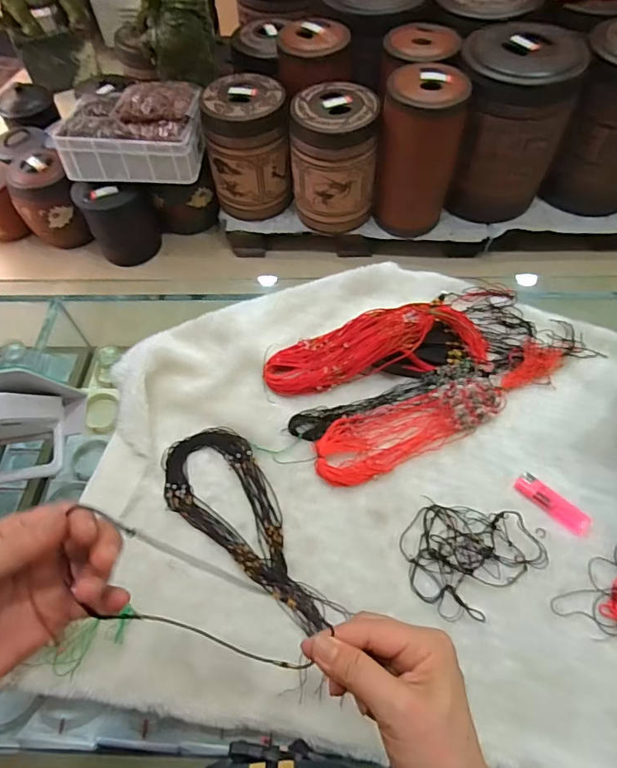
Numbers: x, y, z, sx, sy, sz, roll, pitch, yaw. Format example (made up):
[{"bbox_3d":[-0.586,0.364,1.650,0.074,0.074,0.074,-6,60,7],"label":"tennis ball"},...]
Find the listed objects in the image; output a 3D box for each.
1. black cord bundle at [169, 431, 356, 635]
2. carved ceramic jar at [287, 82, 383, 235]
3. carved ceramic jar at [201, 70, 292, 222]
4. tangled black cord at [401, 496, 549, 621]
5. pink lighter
[{"bbox_3d":[-0.069,0.152,0.524,0.102,0.009,0.251,-34,64,-17],"label":"black cord bundle"},{"bbox_3d":[0.086,-0.782,1.747,0.285,0.446,0.238,-10,59,-4],"label":"carved ceramic jar"},{"bbox_3d":[-0.220,-0.863,1.785,0.271,0.406,0.298,-1,59,1],"label":"carved ceramic jar"},{"bbox_3d":[0.168,0.179,0.494,0.137,0.015,0.107,11,60,9],"label":"tangled black cord"},{"bbox_3d":[0.266,0.130,0.528,0.082,0.010,0.027,39,68,22],"label":"pink lighter"}]

